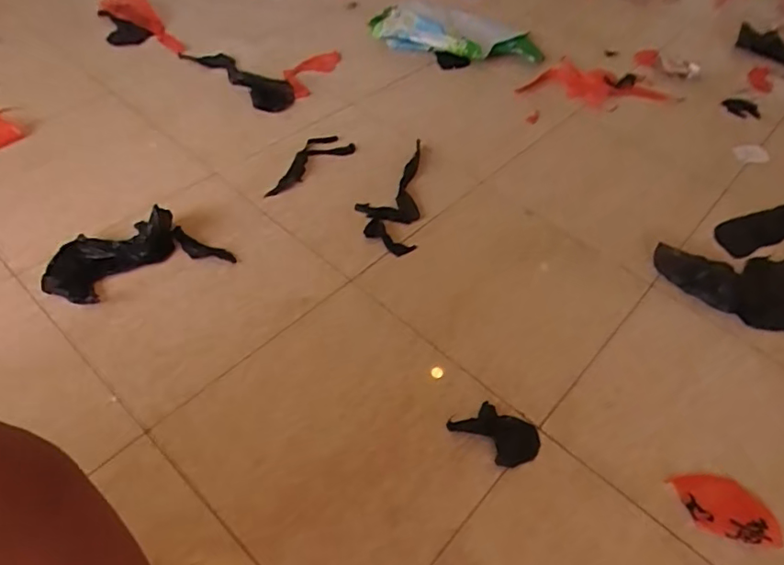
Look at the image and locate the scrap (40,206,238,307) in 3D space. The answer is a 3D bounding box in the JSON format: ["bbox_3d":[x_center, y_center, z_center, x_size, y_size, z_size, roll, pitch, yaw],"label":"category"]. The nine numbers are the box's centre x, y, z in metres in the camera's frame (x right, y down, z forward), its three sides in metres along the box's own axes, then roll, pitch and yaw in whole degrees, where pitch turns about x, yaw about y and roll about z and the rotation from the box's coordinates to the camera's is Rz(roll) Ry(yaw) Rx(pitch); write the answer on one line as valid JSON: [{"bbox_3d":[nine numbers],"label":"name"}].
[{"bbox_3d":[-0.319,-0.043,0.671,0.213,0.044,0.099,-18,55,-20],"label":"scrap"}]

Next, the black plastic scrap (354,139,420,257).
[{"bbox_3d":[-0.004,-0.130,0.780,0.087,0.016,0.213,3,53,-1],"label":"black plastic scrap"}]

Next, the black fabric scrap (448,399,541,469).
[{"bbox_3d":[0.110,0.155,0.561,0.086,0.006,0.059,33,59,20],"label":"black fabric scrap"}]

